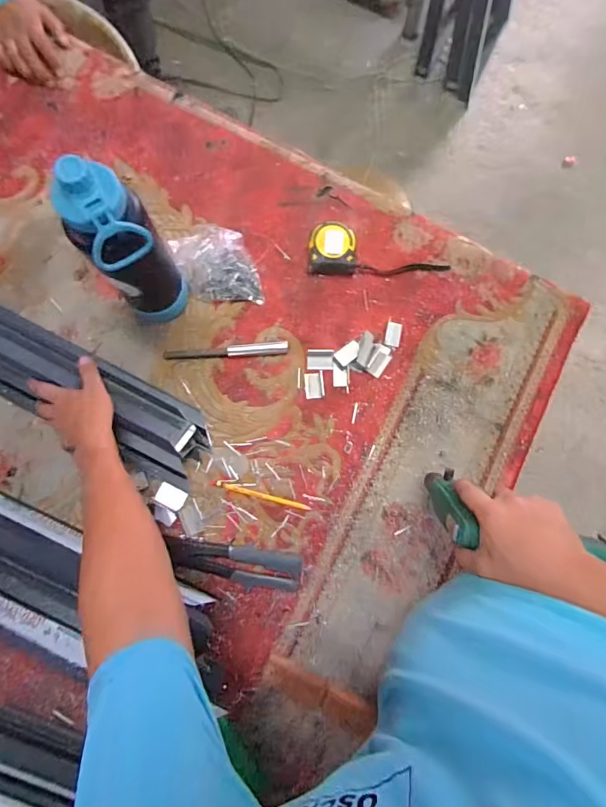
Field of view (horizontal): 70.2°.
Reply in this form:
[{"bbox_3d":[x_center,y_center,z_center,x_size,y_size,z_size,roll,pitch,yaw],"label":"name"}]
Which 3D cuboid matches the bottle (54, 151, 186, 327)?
[{"bbox_3d":[-0.213,-0.179,0.555,0.085,0.293,0.085,0,82,-3],"label":"bottle"}]

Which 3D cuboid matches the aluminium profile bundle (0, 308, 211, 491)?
[{"bbox_3d":[-0.395,-0.045,0.639,0.530,0.070,0.116,27,80,0],"label":"aluminium profile bundle"}]

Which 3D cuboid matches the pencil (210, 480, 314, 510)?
[{"bbox_3d":[-0.065,0.143,0.664,0.152,0.007,0.011,16,80,-2],"label":"pencil"}]

